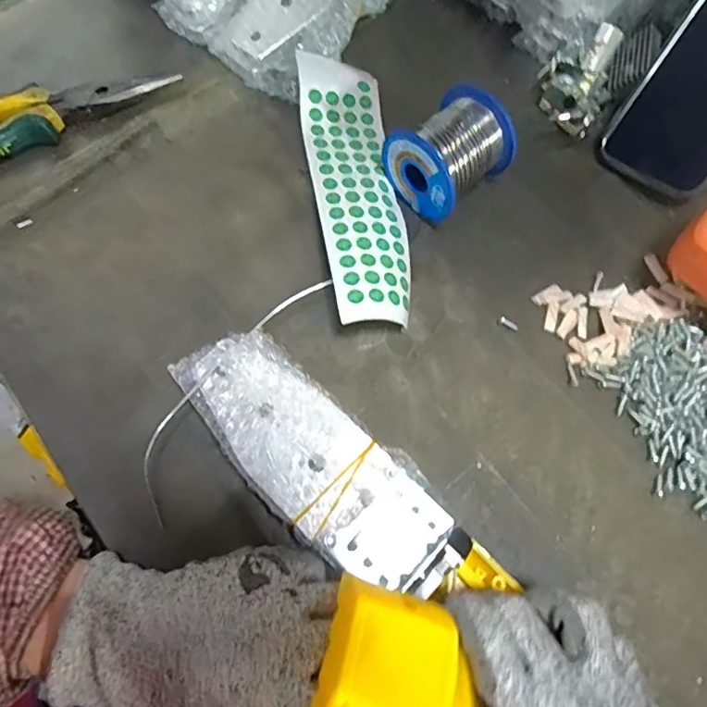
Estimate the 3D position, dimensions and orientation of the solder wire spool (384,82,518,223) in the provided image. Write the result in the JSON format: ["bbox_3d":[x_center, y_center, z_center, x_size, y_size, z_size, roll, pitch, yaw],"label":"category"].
[{"bbox_3d":[0.066,-0.133,0.347,0.074,0.051,0.058,-39,76,-12],"label":"solder wire spool"}]

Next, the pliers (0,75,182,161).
[{"bbox_3d":[-0.229,-0.169,0.375,0.195,0.022,0.046,-17,73,-6],"label":"pliers"}]

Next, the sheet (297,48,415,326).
[{"bbox_3d":[0.003,-0.117,0.350,0.060,0.013,0.211,-2,66,-19],"label":"sheet"}]

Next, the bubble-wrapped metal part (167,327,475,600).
[{"bbox_3d":[-0.022,0.056,0.275,0.177,0.012,0.063,41,77,11],"label":"bubble-wrapped metal part"}]

